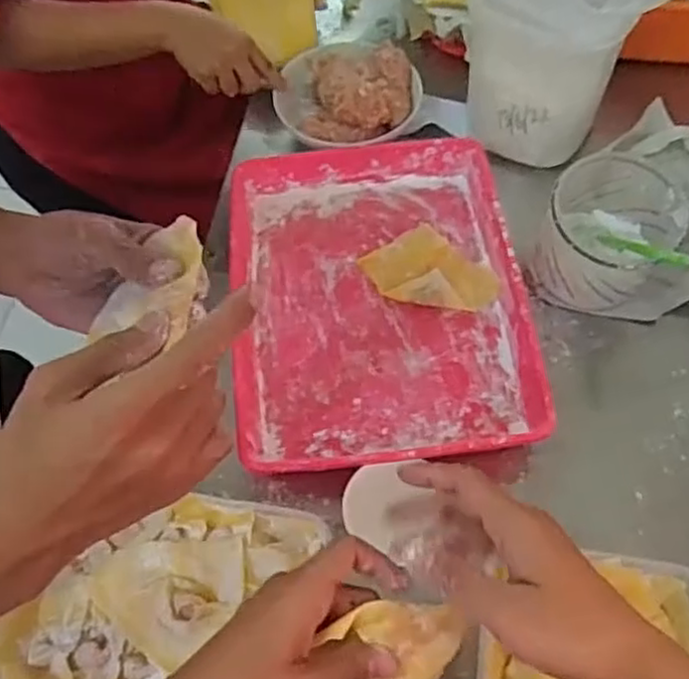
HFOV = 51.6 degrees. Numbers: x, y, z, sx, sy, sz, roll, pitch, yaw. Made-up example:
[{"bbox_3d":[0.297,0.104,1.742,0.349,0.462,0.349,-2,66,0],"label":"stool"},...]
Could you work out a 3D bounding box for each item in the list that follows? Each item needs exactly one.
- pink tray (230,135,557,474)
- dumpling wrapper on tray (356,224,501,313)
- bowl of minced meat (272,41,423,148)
[{"bbox_3d":[0.031,-0.047,0.720,0.275,0.059,0.369,-5,60,-2],"label":"pink tray"},{"bbox_3d":[0.090,-0.069,0.742,0.130,0.022,0.089,39,68,21],"label":"dumpling wrapper on tray"},{"bbox_3d":[0.001,-0.292,0.842,0.154,0.083,0.149,0,60,1],"label":"bowl of minced meat"}]

